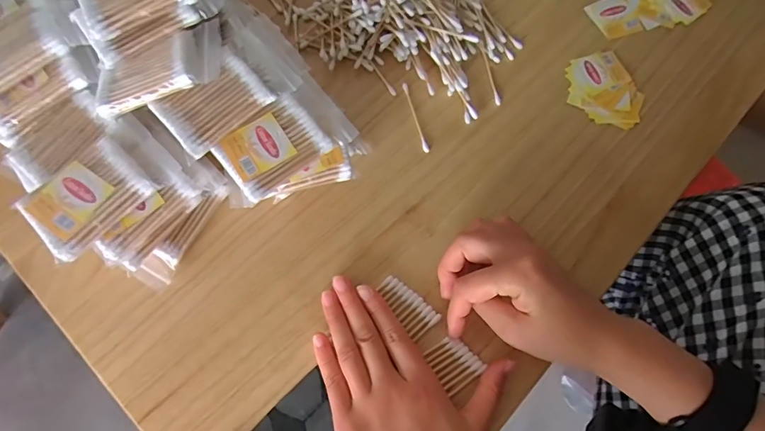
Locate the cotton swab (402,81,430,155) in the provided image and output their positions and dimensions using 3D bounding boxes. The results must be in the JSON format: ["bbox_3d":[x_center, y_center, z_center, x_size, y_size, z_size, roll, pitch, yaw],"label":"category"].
[{"bbox_3d":[0.029,-0.088,0.386,0.006,0.004,0.071,-15,72,-7],"label":"cotton swab"}]

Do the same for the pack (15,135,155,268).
[{"bbox_3d":[-0.191,-0.012,0.286,0.052,0.017,0.072,42,75,13],"label":"pack"}]

